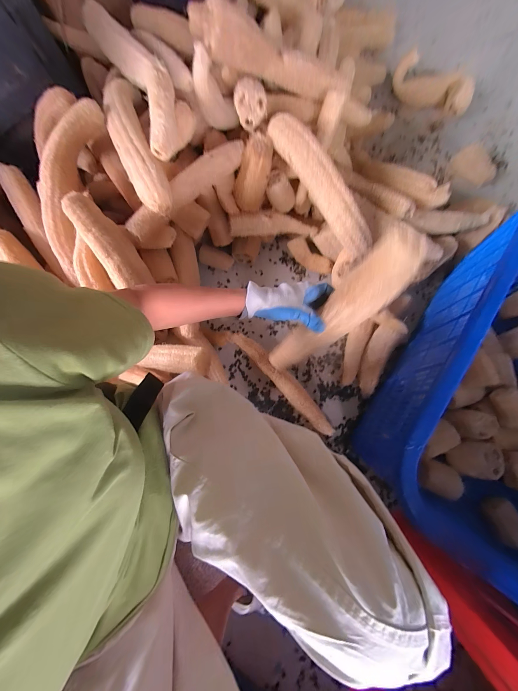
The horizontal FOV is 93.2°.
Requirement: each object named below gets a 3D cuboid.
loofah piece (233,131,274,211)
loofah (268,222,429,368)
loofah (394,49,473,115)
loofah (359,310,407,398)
[{"bbox_3d":[-0.021,-0.460,0.655,0.078,0.166,0.064,33,49,9],"label":"loofah piece"},{"bbox_3d":[0.126,-0.045,0.436,0.047,0.354,0.069,-23,74,-38],"label":"loofah"},{"bbox_3d":[0.691,-1.032,0.981,0.316,0.112,0.103,29,79,8],"label":"loofah"},{"bbox_3d":[0.350,0.032,0.722,0.085,0.058,0.252,19,94,6],"label":"loofah"}]

